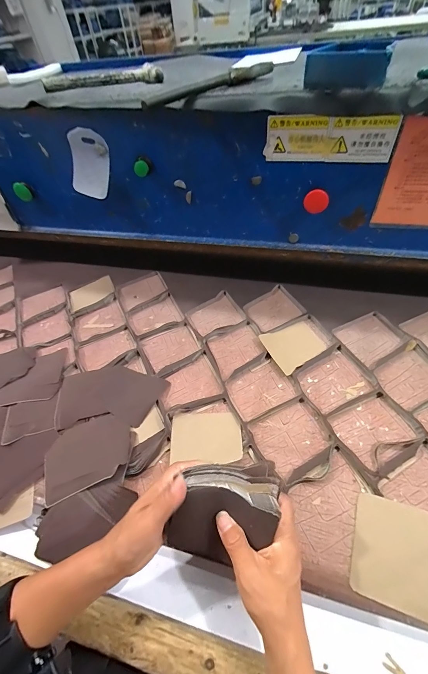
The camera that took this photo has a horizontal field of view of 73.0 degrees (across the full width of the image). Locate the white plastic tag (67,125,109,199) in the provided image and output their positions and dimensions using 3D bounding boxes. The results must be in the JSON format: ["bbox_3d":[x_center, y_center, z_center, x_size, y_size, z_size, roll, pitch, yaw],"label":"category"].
[{"bbox_3d":[-0.231,-0.319,0.534,0.069,0.114,0.017,15,46,-6],"label":"white plastic tag"}]

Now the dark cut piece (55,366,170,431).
[{"bbox_3d":[-0.179,0.102,0.512,0.182,0.005,0.109,-1,53,-2],"label":"dark cut piece"}]

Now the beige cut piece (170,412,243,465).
[{"bbox_3d":[-0.013,0.156,0.455,0.108,0.011,0.076,-1,51,5],"label":"beige cut piece"}]

